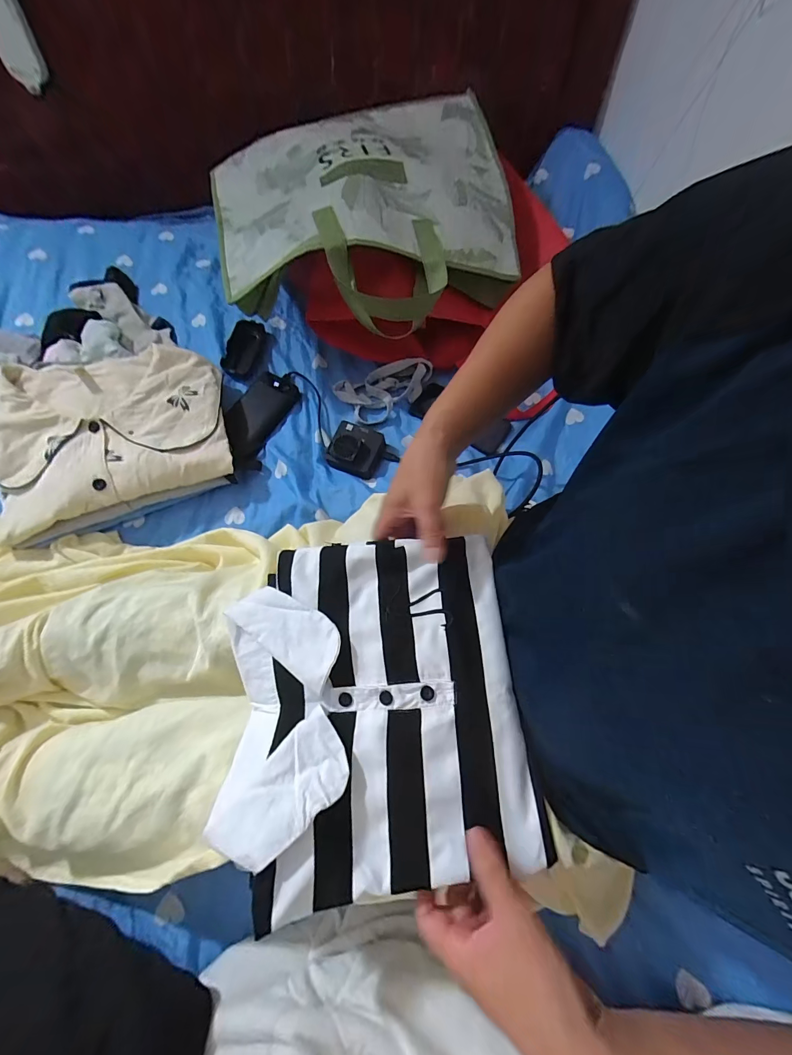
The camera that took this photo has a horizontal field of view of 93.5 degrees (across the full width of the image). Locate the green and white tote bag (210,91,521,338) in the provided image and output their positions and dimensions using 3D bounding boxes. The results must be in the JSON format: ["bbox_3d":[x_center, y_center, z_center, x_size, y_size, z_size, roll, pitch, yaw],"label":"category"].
[{"bbox_3d":[-0.044,-0.495,0.587,0.462,0.102,0.451,-12,67,-8],"label":"green and white tote bag"}]

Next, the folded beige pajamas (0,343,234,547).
[{"bbox_3d":[-0.415,-0.145,0.532,0.313,0.063,0.245,-20,69,-11],"label":"folded beige pajamas"}]

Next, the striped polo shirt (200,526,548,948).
[{"bbox_3d":[-0.021,0.147,0.334,0.247,0.048,0.272,-5,67,-5],"label":"striped polo shirt"}]

